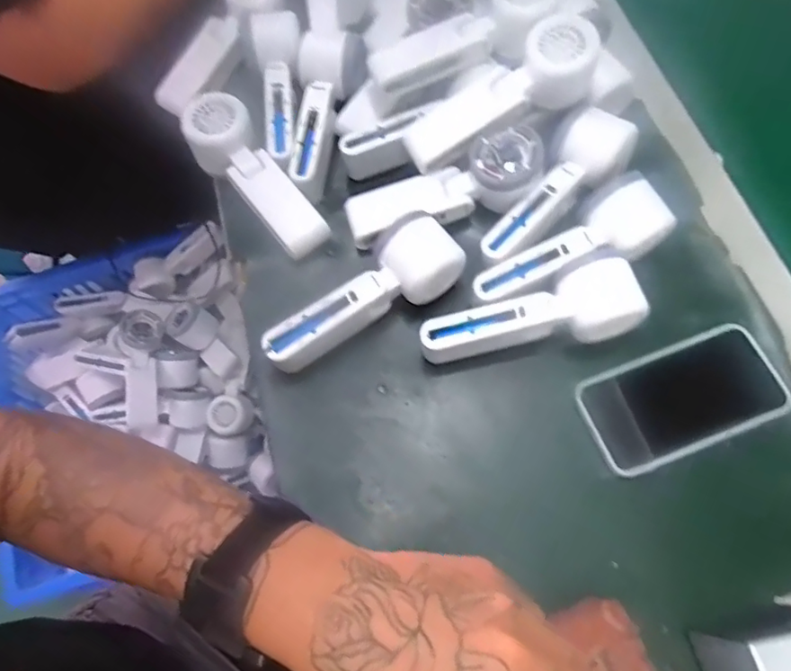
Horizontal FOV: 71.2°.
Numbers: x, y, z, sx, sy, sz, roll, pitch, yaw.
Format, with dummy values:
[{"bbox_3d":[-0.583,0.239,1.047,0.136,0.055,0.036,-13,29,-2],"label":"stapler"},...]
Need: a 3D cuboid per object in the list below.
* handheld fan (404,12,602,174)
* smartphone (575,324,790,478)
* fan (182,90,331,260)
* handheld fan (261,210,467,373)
[{"bbox_3d":[0.085,-0.191,0.452,0.168,0.051,0.051,-30,69,7],"label":"handheld fan"},{"bbox_3d":[0.212,0.046,0.409,0.146,0.012,0.076,-20,68,-7],"label":"smartphone"},{"bbox_3d":[-0.120,-0.133,0.472,0.060,0.040,0.160,-39,86,-14],"label":"fan"},{"bbox_3d":[-0.022,-0.024,0.429,0.163,0.057,0.053,-39,71,-14],"label":"handheld fan"}]

